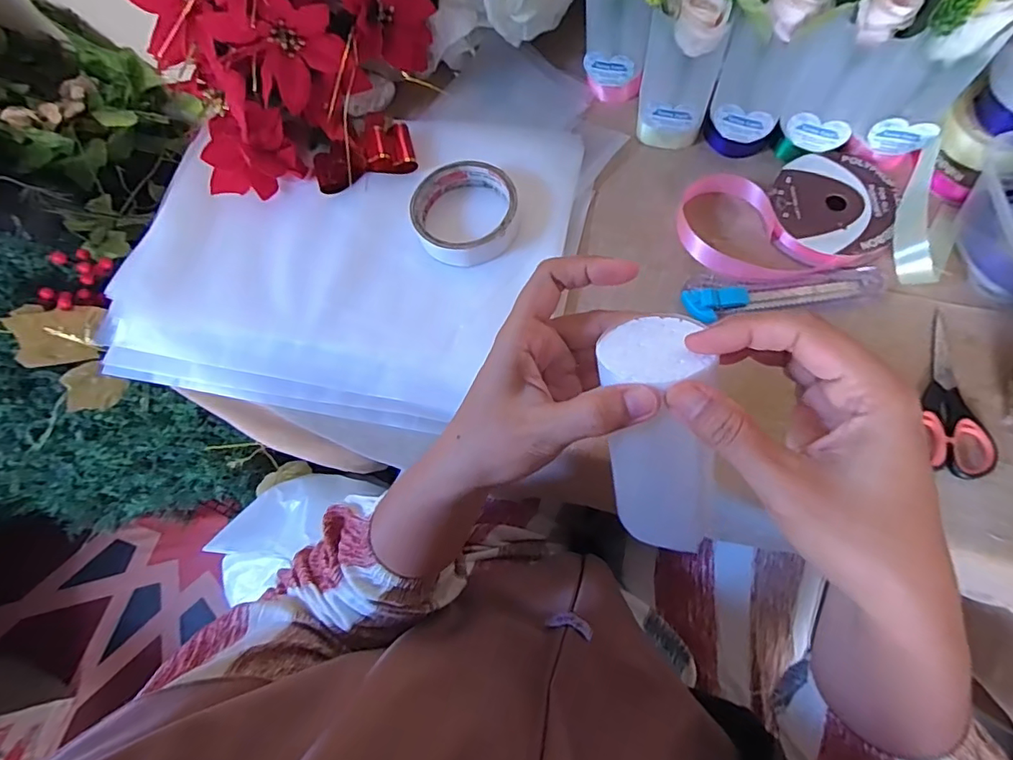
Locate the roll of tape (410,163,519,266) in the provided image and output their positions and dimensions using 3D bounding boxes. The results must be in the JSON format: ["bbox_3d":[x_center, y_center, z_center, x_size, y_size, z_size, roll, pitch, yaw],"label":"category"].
[{"bbox_3d":[-0.034,-0.137,0.423,0.084,0.026,0.088,-1,70,3],"label":"roll of tape"}]

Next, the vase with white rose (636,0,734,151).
[{"bbox_3d":[0.136,-0.238,0.402,0.059,0.113,0.045,19,72,11],"label":"vase with white rose"}]

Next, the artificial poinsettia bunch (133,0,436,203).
[{"bbox_3d":[-0.182,-0.302,0.418,0.232,0.151,0.243,-22,68,-4],"label":"artificial poinsettia bunch"}]

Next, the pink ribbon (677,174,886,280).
[{"bbox_3d":[0.200,-0.105,0.403,0.144,0.029,0.068,33,75,14],"label":"pink ribbon"}]

